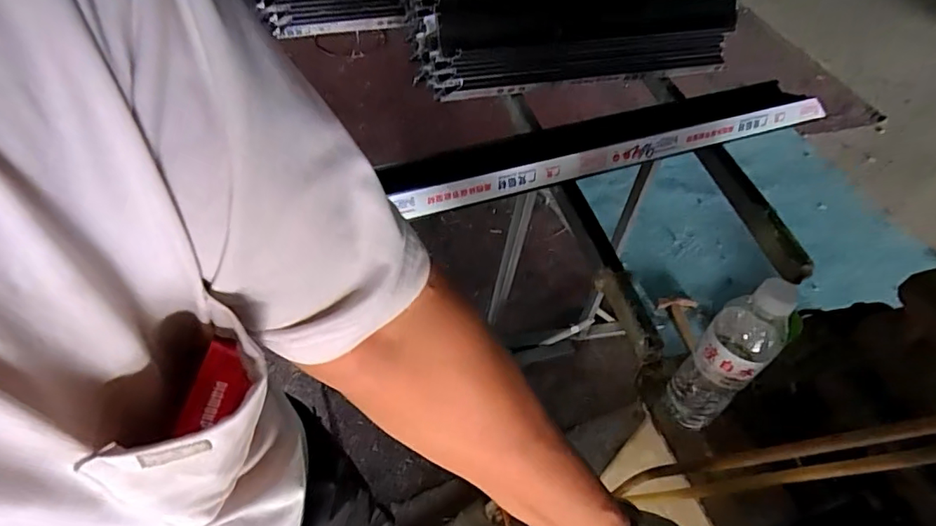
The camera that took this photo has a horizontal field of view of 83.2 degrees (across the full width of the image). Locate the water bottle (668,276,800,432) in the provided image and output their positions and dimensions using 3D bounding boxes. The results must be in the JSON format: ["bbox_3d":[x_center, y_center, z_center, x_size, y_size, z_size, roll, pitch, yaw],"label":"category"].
[{"bbox_3d":[0.258,0.097,0.533,0.062,0.216,0.056,38,59,25],"label":"water bottle"}]

